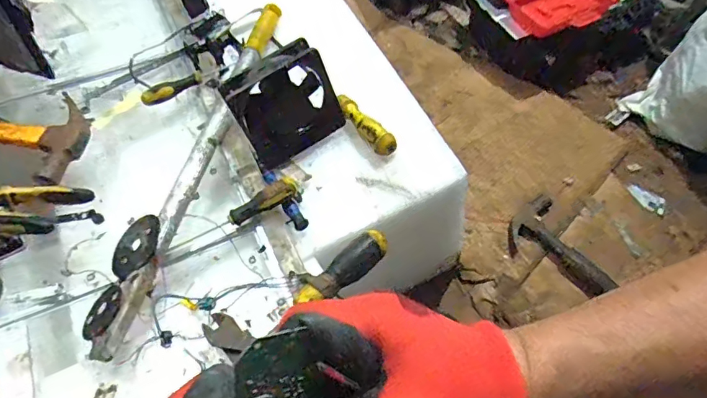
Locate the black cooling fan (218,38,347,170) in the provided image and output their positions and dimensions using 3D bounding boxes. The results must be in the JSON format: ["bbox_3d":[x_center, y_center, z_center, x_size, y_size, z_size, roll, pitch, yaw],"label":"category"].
[{"bbox_3d":[-0.078,-0.111,0.586,0.120,0.119,0.030,-35,35,-12],"label":"black cooling fan"}]

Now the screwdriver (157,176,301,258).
[{"bbox_3d":[-0.134,0.021,0.557,0.174,0.030,0.022,-30,62,-18],"label":"screwdriver"}]

